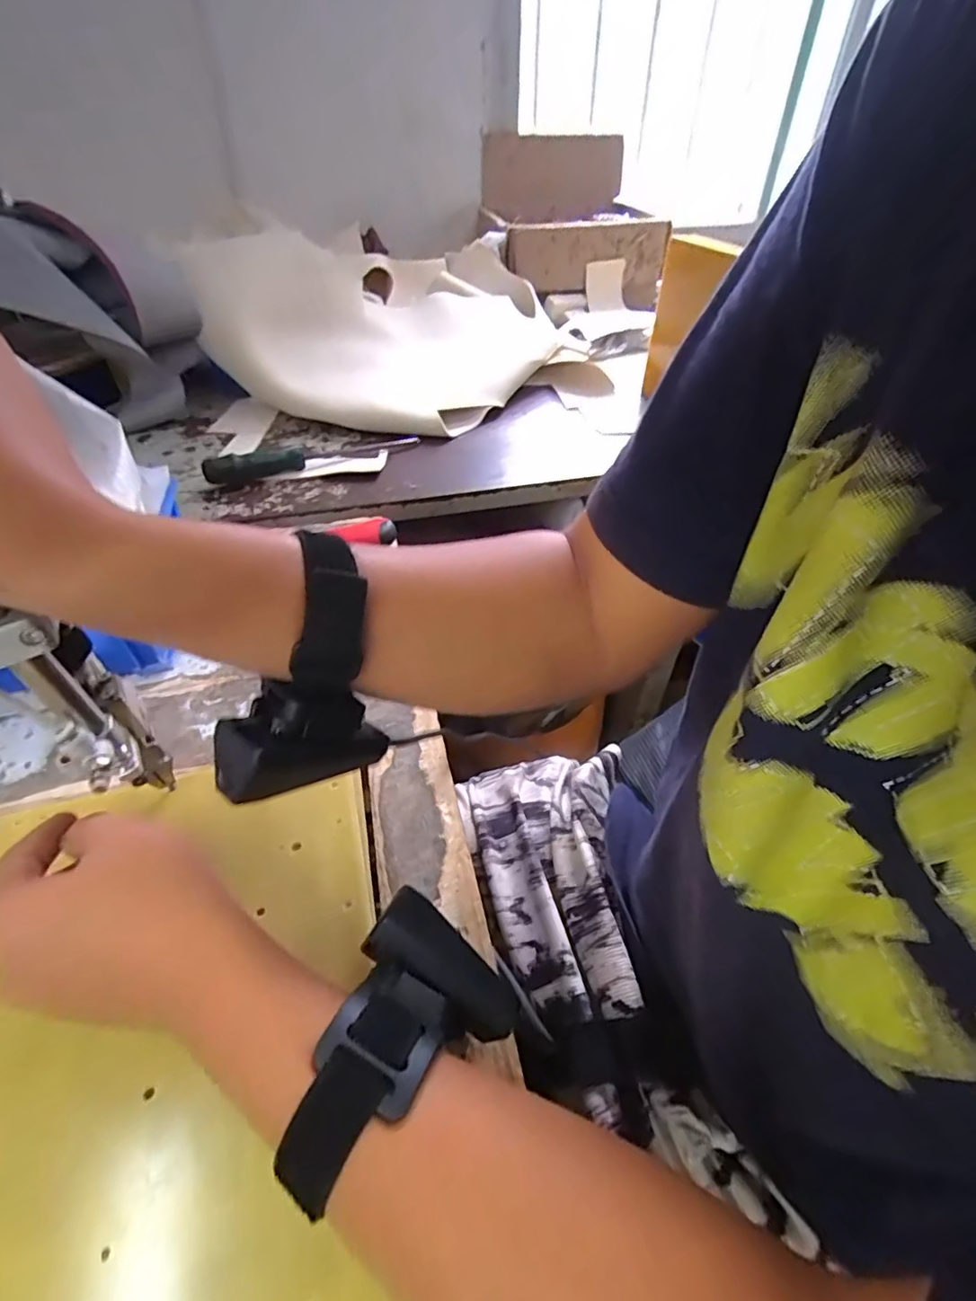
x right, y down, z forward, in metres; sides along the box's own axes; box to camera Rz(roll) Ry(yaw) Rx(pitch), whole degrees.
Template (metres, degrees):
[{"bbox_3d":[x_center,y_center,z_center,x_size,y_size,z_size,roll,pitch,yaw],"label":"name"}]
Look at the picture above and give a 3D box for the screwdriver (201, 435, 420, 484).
[{"bbox_3d":[-0.208,-0.242,0.670,0.256,0.032,0.028,-23,50,-22],"label":"screwdriver"}]

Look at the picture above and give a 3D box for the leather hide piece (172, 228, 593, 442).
[{"bbox_3d":[-0.102,-0.497,0.846,0.364,0.149,0.502,24,50,22],"label":"leather hide piece"}]

